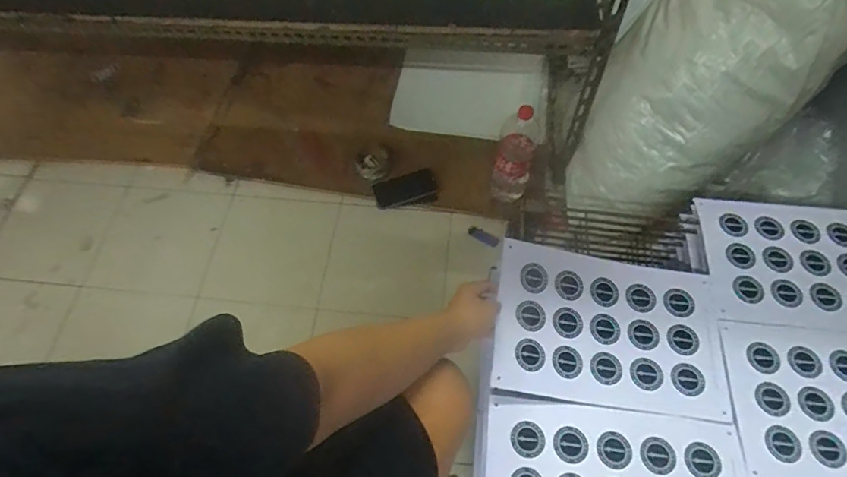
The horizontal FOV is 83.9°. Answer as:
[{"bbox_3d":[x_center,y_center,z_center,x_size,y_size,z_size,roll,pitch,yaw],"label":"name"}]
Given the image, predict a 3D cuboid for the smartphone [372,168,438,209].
[{"bbox_3d":[-0.049,-0.129,1.248,0.164,0.008,0.072,-17,90,1],"label":"smartphone"}]

